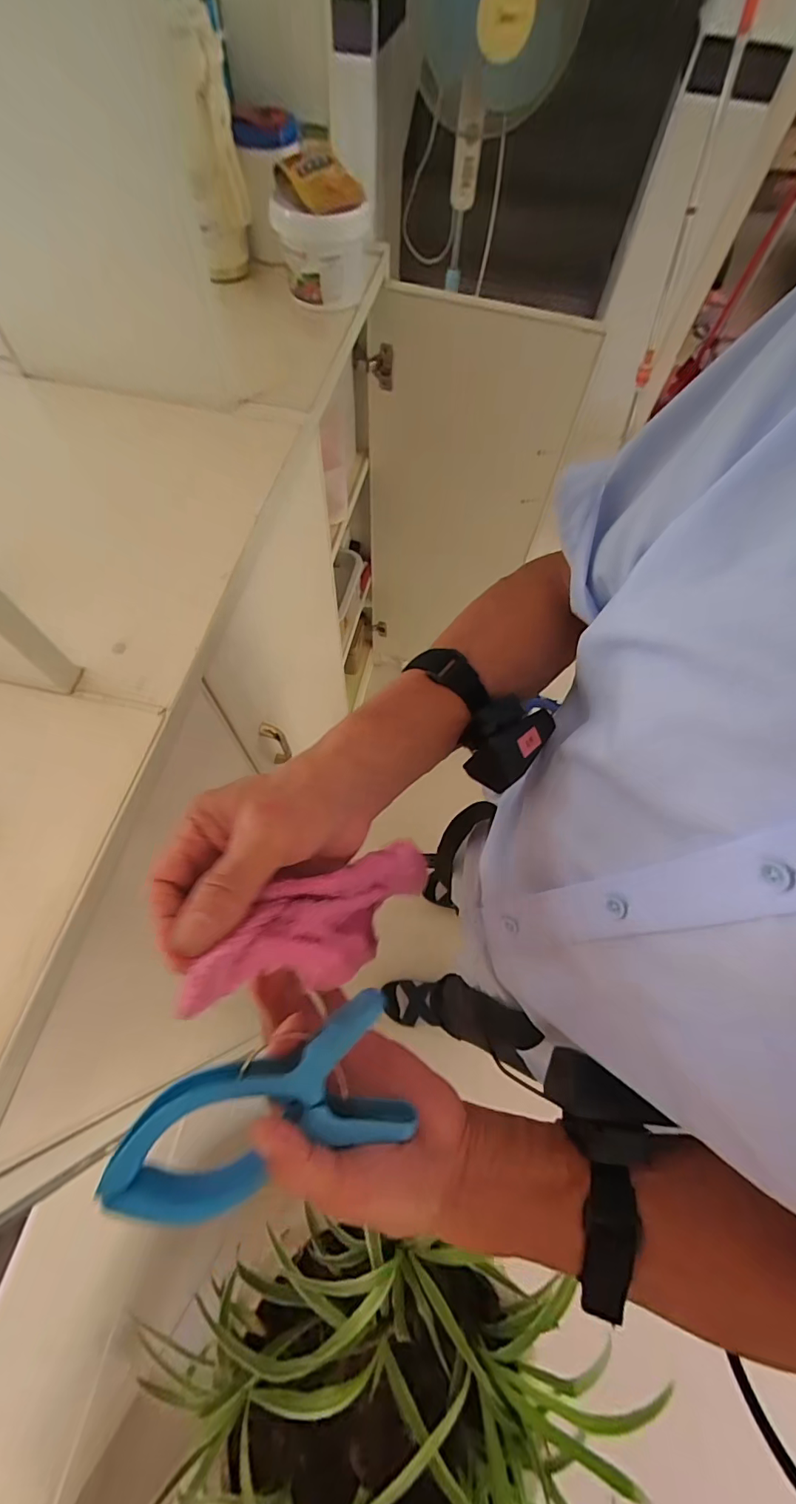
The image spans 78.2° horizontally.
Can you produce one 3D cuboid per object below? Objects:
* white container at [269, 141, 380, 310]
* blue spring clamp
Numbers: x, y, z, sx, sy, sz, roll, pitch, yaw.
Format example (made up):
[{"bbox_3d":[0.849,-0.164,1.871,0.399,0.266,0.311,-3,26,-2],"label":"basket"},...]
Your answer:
[{"bbox_3d":[-0.087,-0.616,0.591,0.106,0.122,0.124,5,66,0],"label":"white container"},{"bbox_3d":[-0.067,0.190,0.254,0.145,0.028,0.068,-20,82,-18],"label":"blue spring clamp"}]

